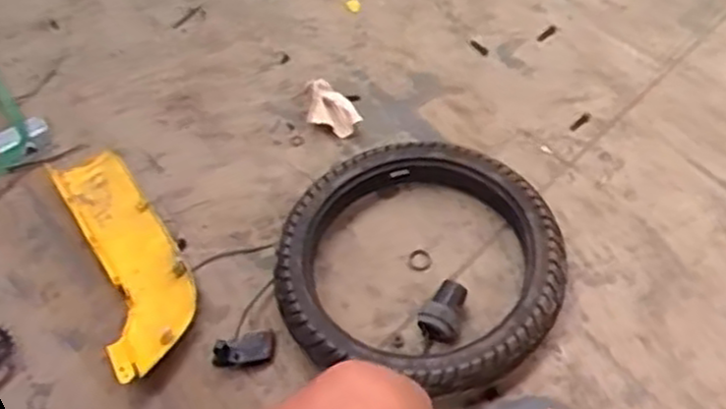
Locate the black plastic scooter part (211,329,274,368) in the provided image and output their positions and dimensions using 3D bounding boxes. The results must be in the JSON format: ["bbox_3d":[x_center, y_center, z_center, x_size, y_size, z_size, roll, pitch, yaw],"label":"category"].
[{"bbox_3d":[-0.149,0.182,0.975,0.076,0.024,0.039,-10,55,-23],"label":"black plastic scooter part"}]

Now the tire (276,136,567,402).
[{"bbox_3d":[0.079,0.073,1.003,0.351,0.072,0.356,15,60,14],"label":"tire"}]

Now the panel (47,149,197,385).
[{"bbox_3d":[-0.319,0.063,1.052,0.125,0.026,0.351,-24,59,-10],"label":"panel"}]

